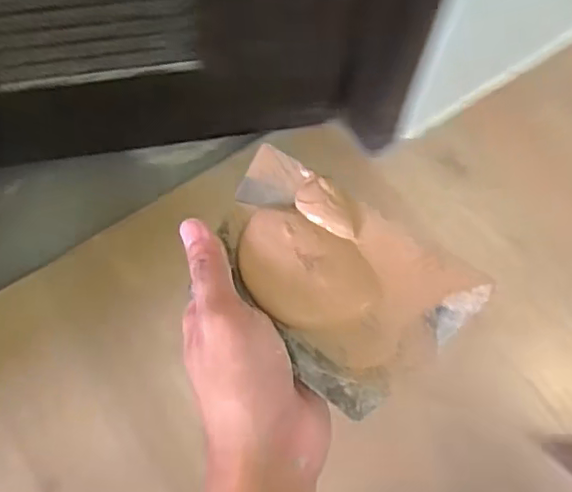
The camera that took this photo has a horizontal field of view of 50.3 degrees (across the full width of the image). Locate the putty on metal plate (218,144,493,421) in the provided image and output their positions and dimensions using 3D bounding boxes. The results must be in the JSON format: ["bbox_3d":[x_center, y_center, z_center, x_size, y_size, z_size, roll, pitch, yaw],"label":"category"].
[{"bbox_3d":[0.018,0.015,0.313,0.136,0.030,0.087,38,73,11],"label":"putty on metal plate"}]

